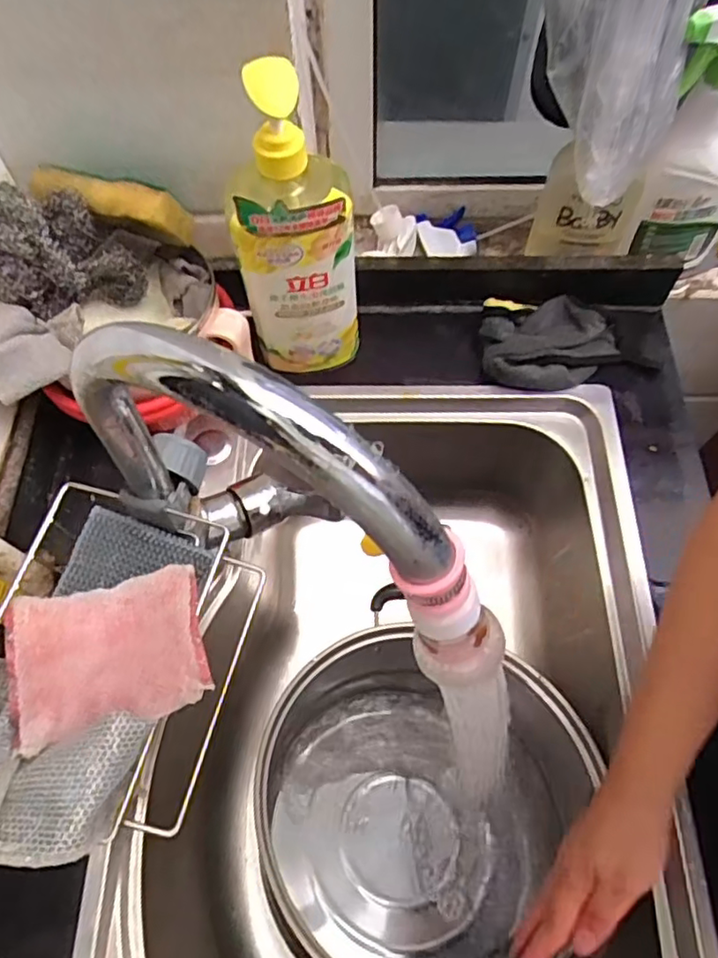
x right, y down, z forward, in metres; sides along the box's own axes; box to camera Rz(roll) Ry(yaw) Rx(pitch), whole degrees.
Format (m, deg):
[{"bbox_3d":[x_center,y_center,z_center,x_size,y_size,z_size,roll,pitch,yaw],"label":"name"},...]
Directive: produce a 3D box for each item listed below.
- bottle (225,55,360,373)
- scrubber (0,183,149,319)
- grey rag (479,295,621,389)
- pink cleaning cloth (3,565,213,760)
[{"bbox_3d":[-0.051,-0.189,0.490,0.096,0.256,0.064,-7,65,-3],"label":"bottle"},{"bbox_3d":[-0.236,-0.175,0.480,0.112,0.094,0.054,-29,67,-12],"label":"scrubber"},{"bbox_3d":[0.181,-0.128,0.590,0.126,0.022,0.084,-20,66,-9],"label":"grey rag"},{"bbox_3d":[-0.140,0.097,0.344,0.107,0.029,0.084,-18,66,-8],"label":"pink cleaning cloth"}]

